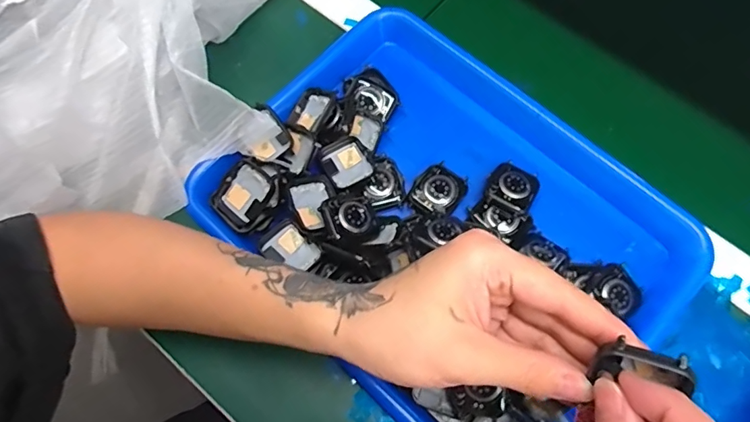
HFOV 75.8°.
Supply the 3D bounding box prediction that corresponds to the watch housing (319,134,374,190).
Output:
[{"bbox_3d":[-0.022,-0.038,0.381,0.035,0.011,0.041,-28,72,-8],"label":"watch housing"}]

